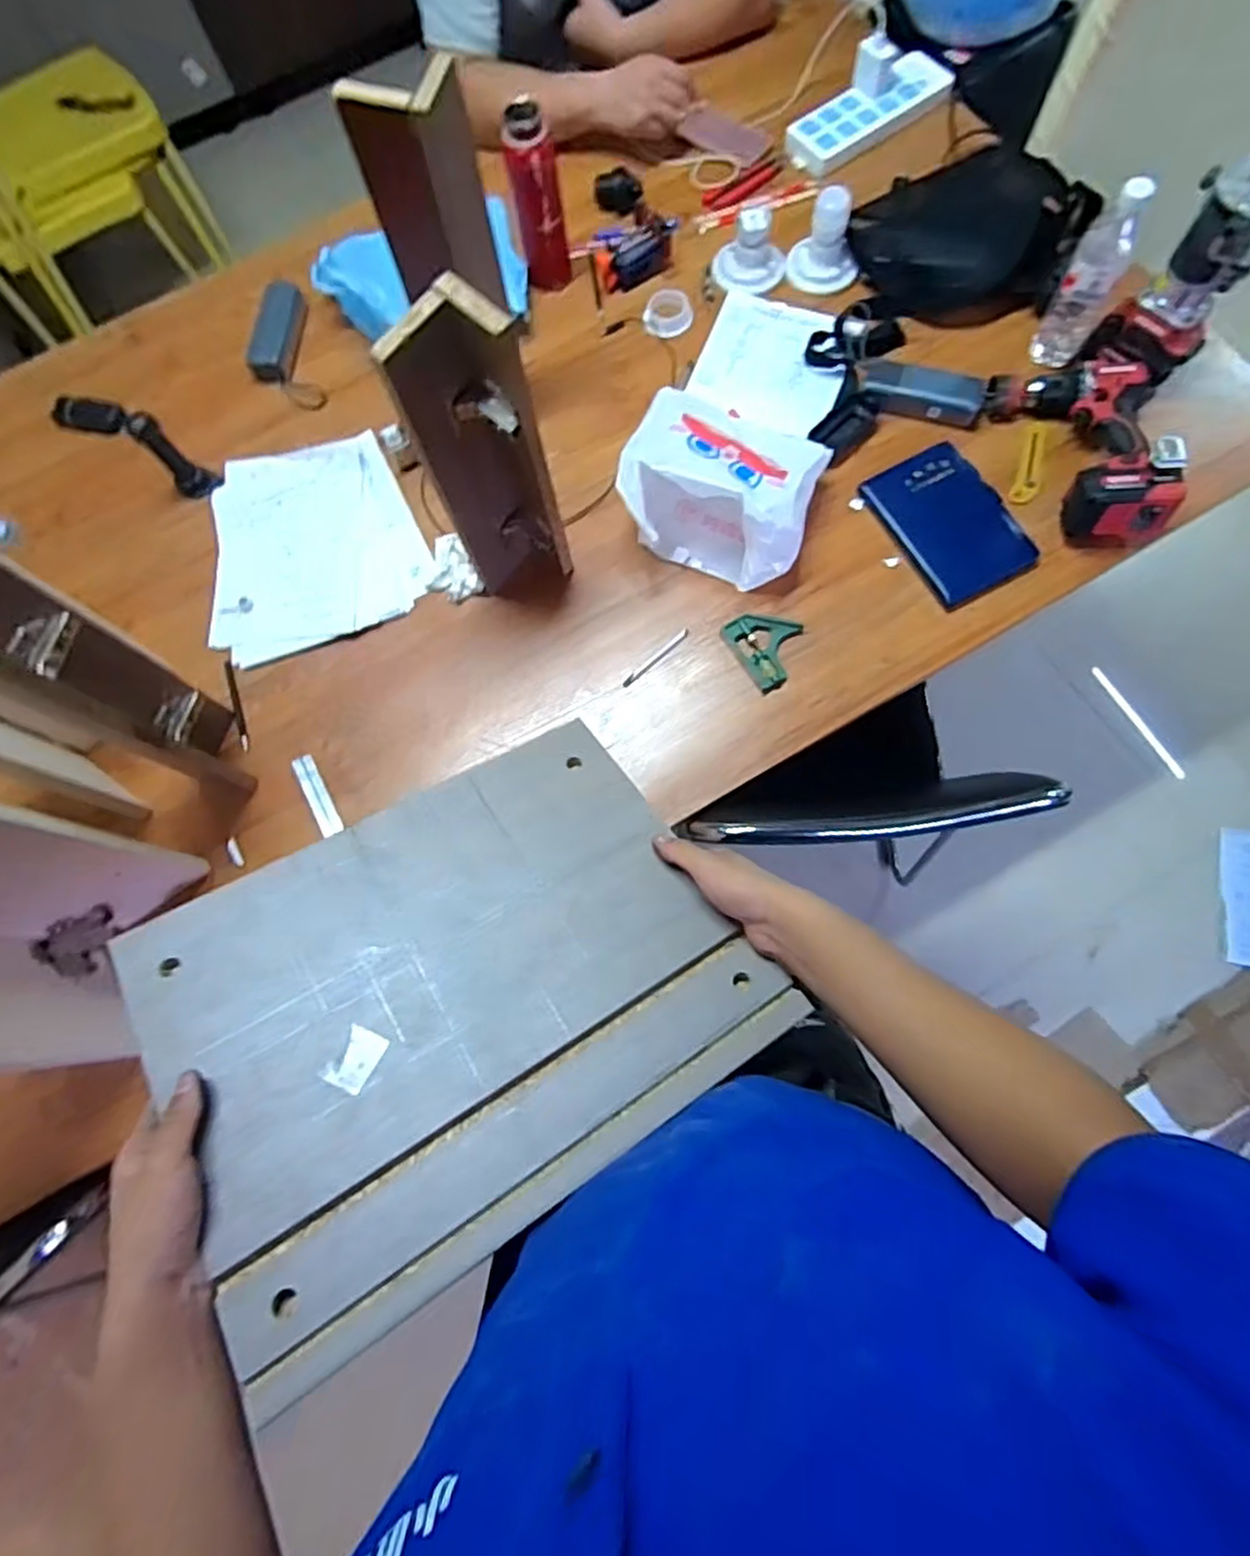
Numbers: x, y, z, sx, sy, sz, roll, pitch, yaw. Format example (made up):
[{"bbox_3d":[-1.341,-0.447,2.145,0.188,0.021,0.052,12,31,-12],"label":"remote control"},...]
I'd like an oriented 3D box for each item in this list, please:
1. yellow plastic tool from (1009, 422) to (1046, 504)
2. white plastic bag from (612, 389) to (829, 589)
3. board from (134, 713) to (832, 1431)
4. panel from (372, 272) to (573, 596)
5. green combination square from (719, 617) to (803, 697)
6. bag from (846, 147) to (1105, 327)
[{"bbox_3d":[0.561,-0.435,0.986,0.032,0.007,0.138,19,77,6],"label":"yellow plastic tool"},{"bbox_3d":[0.128,-0.396,0.931,0.243,0.133,0.242,18,77,6],"label":"white plastic bag"},{"bbox_3d":[-0.120,0.146,0.530,0.394,0.011,0.320,-27,62,-22],"label":"board"},{"bbox_3d":[-0.153,-0.350,0.807,0.130,0.381,0.095,-15,76,-2],"label":"panel"},{"bbox_3d":[0.188,-0.170,0.919,0.090,0.012,0.106,-28,77,-5],"label":"green combination square"},{"bbox_3d":[0.504,-0.806,1.048,0.312,0.086,0.268,29,79,9],"label":"bag"}]

